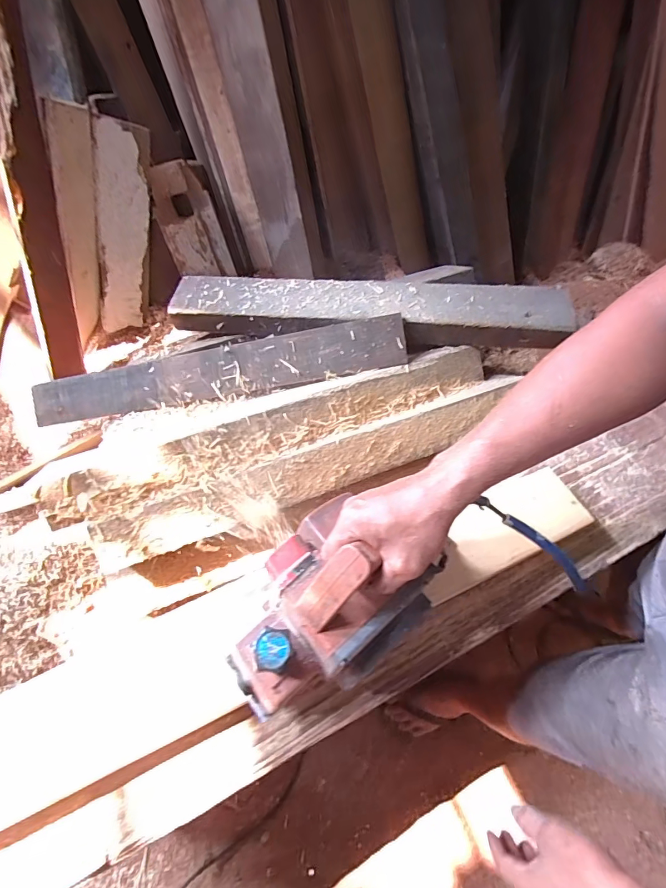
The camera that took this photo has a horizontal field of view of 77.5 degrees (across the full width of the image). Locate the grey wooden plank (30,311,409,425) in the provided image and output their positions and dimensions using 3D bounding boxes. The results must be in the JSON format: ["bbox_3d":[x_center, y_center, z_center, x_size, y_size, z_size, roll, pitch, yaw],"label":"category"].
[{"bbox_3d":[-0.236,-0.135,0.796,0.743,0.031,0.101,-9,89,7],"label":"grey wooden plank"}]

